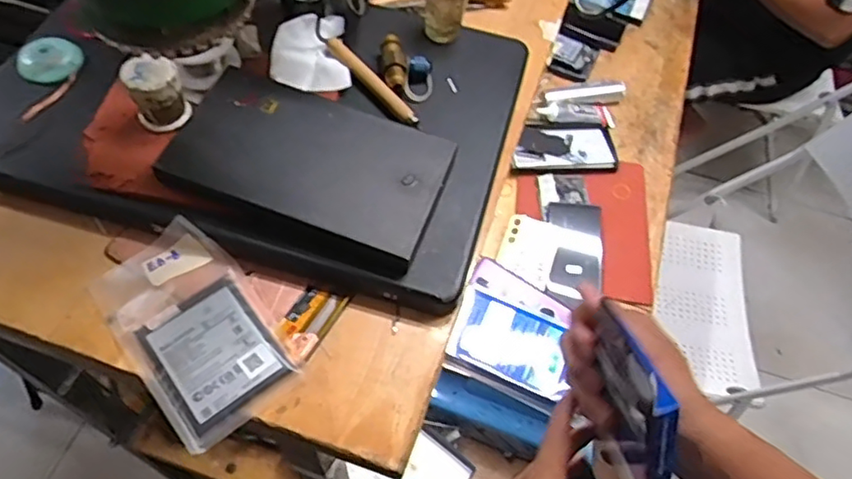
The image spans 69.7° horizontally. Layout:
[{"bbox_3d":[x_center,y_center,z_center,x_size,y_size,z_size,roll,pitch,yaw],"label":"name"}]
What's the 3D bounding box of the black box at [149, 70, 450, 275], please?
[{"bbox_3d":[-0.076,-0.053,0.418,0.175,0.022,0.111,18,58,7],"label":"black box"}]

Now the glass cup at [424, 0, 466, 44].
[{"bbox_3d":[0.016,-0.193,0.505,0.035,0.041,0.043,9,58,1],"label":"glass cup"}]

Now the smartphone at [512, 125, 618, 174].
[{"bbox_3d":[0.226,-0.149,0.995,0.165,0.010,0.102,1,58,-4],"label":"smartphone"}]

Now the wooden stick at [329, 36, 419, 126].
[{"bbox_3d":[-0.042,-0.123,0.469,0.011,0.008,0.105,-34,66,-23],"label":"wooden stick"}]

